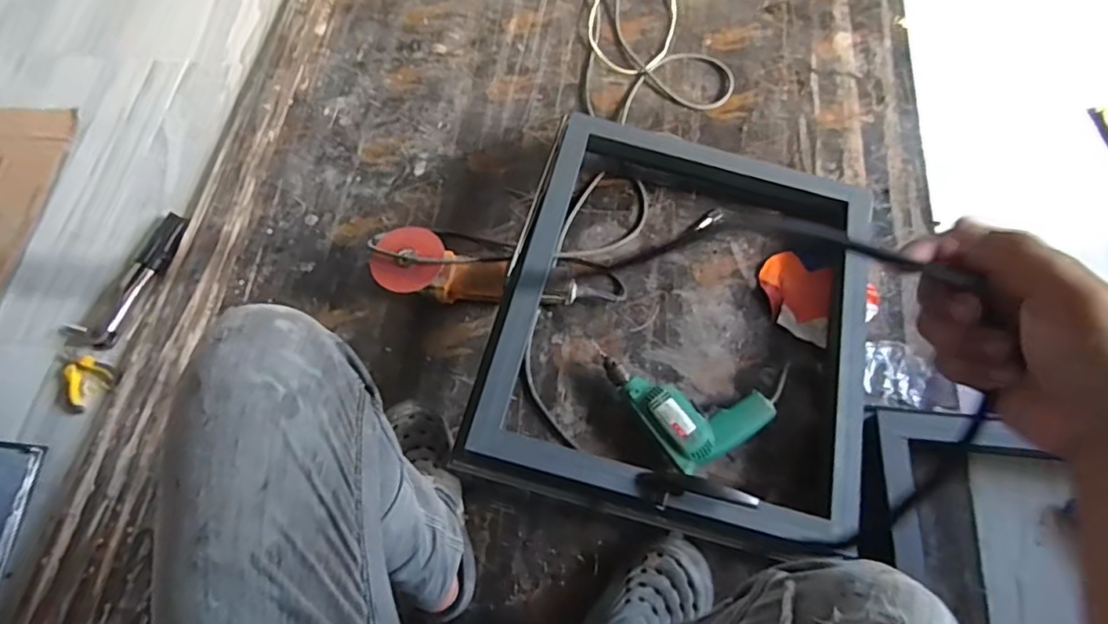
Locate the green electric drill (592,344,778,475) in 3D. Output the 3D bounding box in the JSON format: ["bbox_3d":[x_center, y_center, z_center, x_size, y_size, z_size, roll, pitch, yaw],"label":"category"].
[{"bbox_3d":[0.175,0.101,0.829,0.157,0.062,0.218,-32,69,-12],"label":"green electric drill"}]

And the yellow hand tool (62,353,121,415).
[{"bbox_3d":[-0.701,0.104,0.894,0.085,0.024,0.066,-33,69,-12],"label":"yellow hand tool"}]

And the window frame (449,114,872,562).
[{"bbox_3d":[0.186,-0.008,0.823,0.489,0.081,0.588,14,67,8],"label":"window frame"}]

